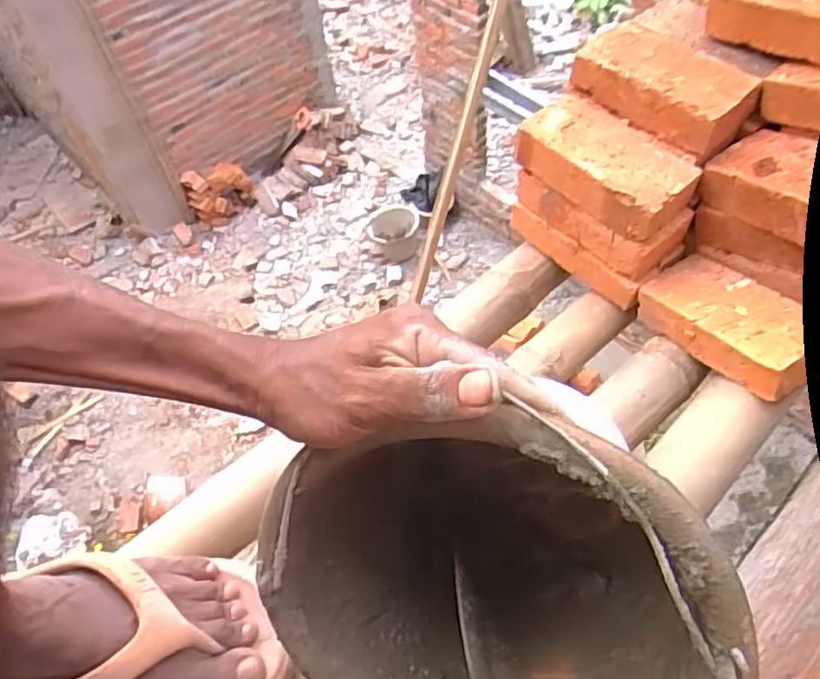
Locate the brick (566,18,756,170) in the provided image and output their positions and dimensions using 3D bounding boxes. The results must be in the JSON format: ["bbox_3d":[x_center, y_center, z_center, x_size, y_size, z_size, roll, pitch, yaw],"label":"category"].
[{"bbox_3d":[0.244,-0.246,0.626,0.162,0.052,0.089,37,65,27],"label":"brick"}]

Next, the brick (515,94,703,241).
[{"bbox_3d":[0.189,-0.171,0.622,0.086,0.049,0.158,-39,60,-21],"label":"brick"}]

